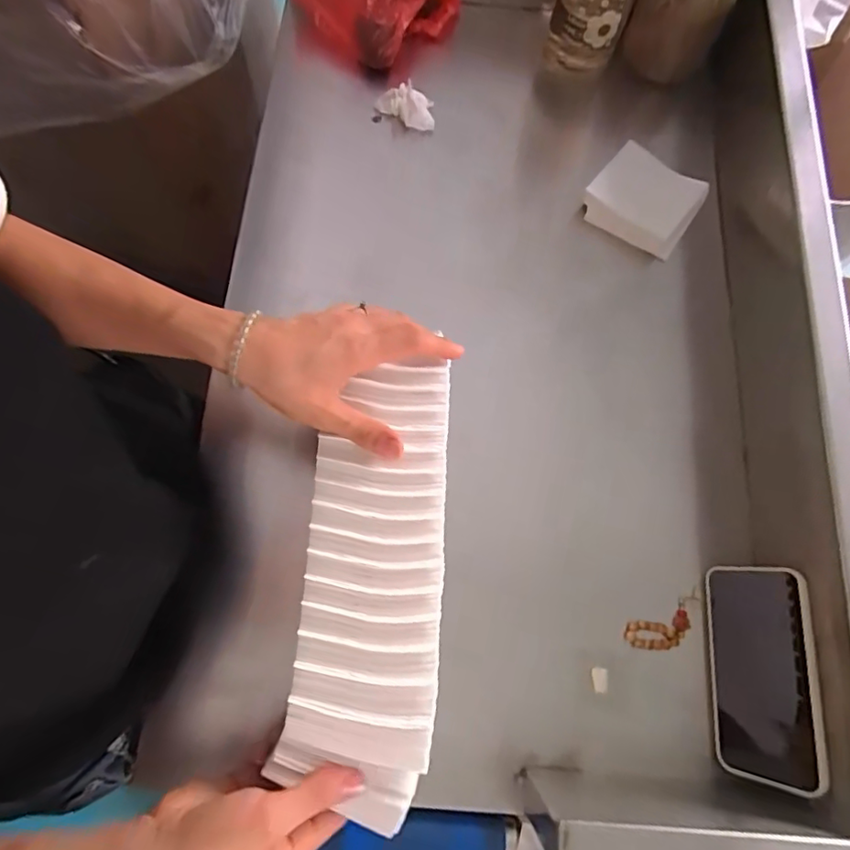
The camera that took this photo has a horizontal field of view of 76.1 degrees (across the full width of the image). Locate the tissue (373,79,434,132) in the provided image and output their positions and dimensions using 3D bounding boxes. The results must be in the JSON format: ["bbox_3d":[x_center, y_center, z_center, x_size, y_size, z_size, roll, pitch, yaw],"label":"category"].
[{"bbox_3d":[-0.022,-0.352,0.596,0.066,0.034,0.031,17,74,3],"label":"tissue"}]

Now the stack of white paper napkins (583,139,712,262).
[{"bbox_3d":[0.236,-0.242,0.582,0.110,0.034,0.093,36,75,8],"label":"stack of white paper napkins"}]

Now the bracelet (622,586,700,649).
[{"bbox_3d":[0.206,0.173,0.465,0.071,0.013,0.032,-21,75,-8],"label":"bracelet"}]

